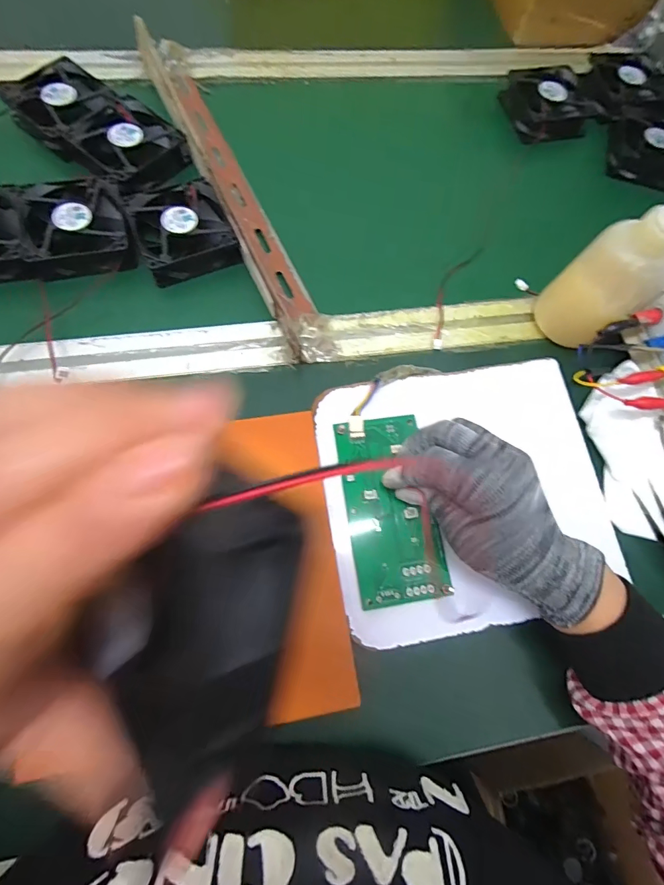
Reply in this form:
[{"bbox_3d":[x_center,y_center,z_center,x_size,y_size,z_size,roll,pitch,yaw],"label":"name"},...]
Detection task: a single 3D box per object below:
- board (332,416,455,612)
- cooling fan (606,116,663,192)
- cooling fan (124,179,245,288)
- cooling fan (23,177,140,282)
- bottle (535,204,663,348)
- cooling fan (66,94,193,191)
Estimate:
[{"bbox_3d":[0.042,0.046,0.301,0.065,0.008,0.133,-11,76,-7],"label":"board"},{"bbox_3d":[0.352,-0.318,0.451,0.087,0.030,0.087,19,69,4],"label":"cooling fan"},{"bbox_3d":[-0.133,-0.195,0.368,0.080,0.022,0.087,-20,71,-10],"label":"cooling fan"},{"bbox_3d":[-0.217,-0.188,0.358,0.083,0.026,0.090,-10,70,-7],"label":"cooling fan"},{"bbox_3d":[0.225,-0.142,0.310,0.067,0.136,0.065,-39,76,-16],"label":"bottle"},{"bbox_3d":[-0.191,-0.281,0.389,0.088,0.022,0.088,42,73,12],"label":"cooling fan"}]

